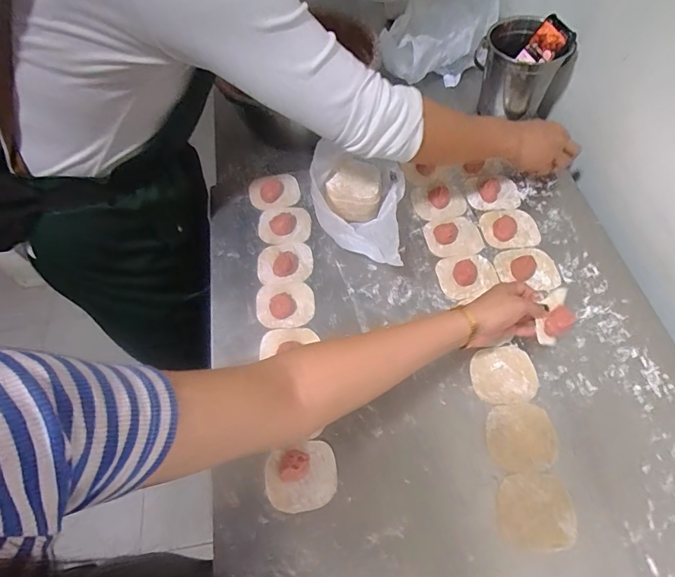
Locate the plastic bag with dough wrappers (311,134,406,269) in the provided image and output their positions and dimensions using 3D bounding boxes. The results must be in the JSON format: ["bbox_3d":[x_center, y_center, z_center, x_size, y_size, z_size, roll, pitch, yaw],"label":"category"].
[{"bbox_3d":[0.030,-0.122,0.634,0.130,0.120,0.177,-1,60,3],"label":"plastic bag with dough wrappers"}]

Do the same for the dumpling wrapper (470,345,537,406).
[{"bbox_3d":[0.214,0.112,0.548,0.079,0.006,0.074,-2,60,3],"label":"dumpling wrapper"}]

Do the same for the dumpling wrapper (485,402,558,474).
[{"bbox_3d":[0.219,0.178,0.508,0.079,0.004,0.077,-5,60,1],"label":"dumpling wrapper"}]

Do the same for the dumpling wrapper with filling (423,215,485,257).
[{"bbox_3d":[0.181,-0.086,0.657,0.084,0.020,0.068,-12,60,-4],"label":"dumpling wrapper with filling"}]

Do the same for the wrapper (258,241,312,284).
[{"bbox_3d":[-0.083,-0.044,0.650,0.081,0.014,0.072,-4,60,1],"label":"wrapper"}]

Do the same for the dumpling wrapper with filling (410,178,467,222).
[{"bbox_3d":[0.166,-0.148,0.699,0.083,0.017,0.080,-2,60,3],"label":"dumpling wrapper with filling"}]

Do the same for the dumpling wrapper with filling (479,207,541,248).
[{"bbox_3d":[0.271,-0.097,0.664,0.084,0.015,0.074,-9,60,-2],"label":"dumpling wrapper with filling"}]

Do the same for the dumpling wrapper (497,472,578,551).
[{"bbox_3d":[0.218,0.245,0.468,0.080,0.004,0.074,-1,60,3],"label":"dumpling wrapper"}]

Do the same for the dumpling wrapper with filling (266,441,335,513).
[{"bbox_3d":[-0.043,0.219,0.492,0.082,0.024,0.070,-17,60,-6],"label":"dumpling wrapper with filling"}]

